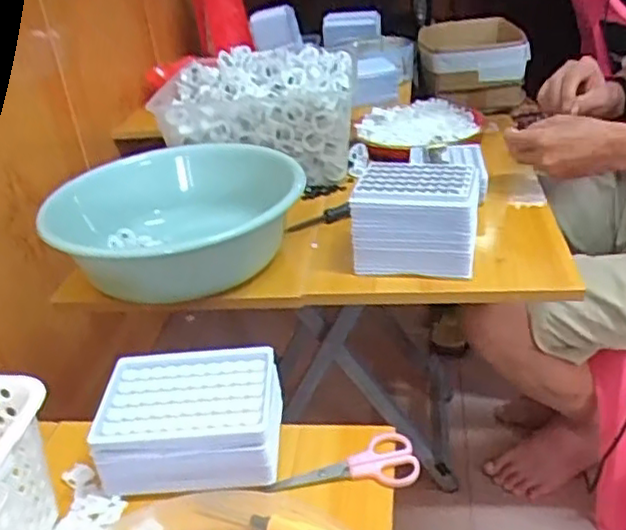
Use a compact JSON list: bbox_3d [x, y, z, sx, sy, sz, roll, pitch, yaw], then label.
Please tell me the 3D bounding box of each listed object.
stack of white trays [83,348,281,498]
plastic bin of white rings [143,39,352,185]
[{"bbox_3d":[-0.094,0.120,0.537,0.135,0.059,0.098,-4,29,3],"label":"stack of white trays"},{"bbox_3d":[-0.088,-0.218,1.000,0.294,0.162,0.139,1,30,13],"label":"plastic bin of white rings"}]

